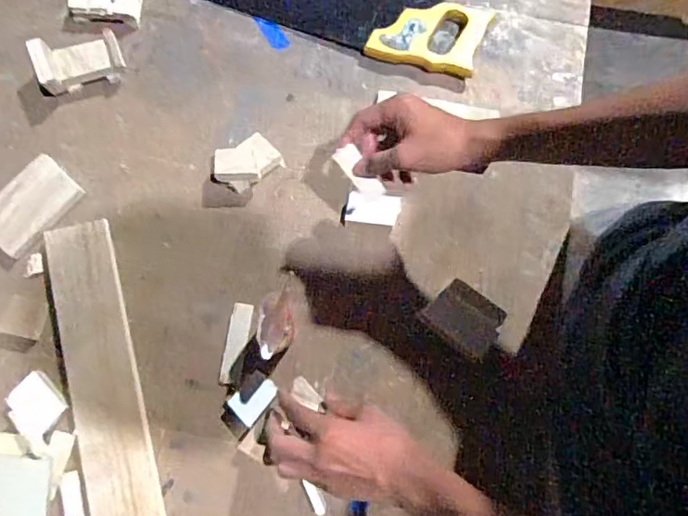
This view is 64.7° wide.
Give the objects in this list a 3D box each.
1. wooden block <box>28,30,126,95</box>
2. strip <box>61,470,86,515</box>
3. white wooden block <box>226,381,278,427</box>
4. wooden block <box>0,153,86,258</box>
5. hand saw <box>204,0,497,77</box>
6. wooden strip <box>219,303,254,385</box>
[{"bbox_3d":[-0.327,-0.241,0.670,0.105,0.044,0.057,-16,78,-5],"label":"wooden block"},{"bbox_3d":[-0.283,0.262,0.569,0.020,0.004,0.072,-15,77,-5],"label":"strip"},{"bbox_3d":[-0.098,0.151,0.589,0.035,0.010,0.050,38,79,7],"label":"white wooden block"},{"bbox_3d":[-0.369,-0.061,0.643,0.075,0.018,0.111,41,79,8],"label":"wooden block"},{"bbox_3d":[-0.020,-0.320,0.701,0.401,0.022,0.101,13,77,2],"label":"hand saw"},{"bbox_3d":[-0.121,0.095,0.609,0.025,0.005,0.089,8,77,1],"label":"wooden strip"}]

